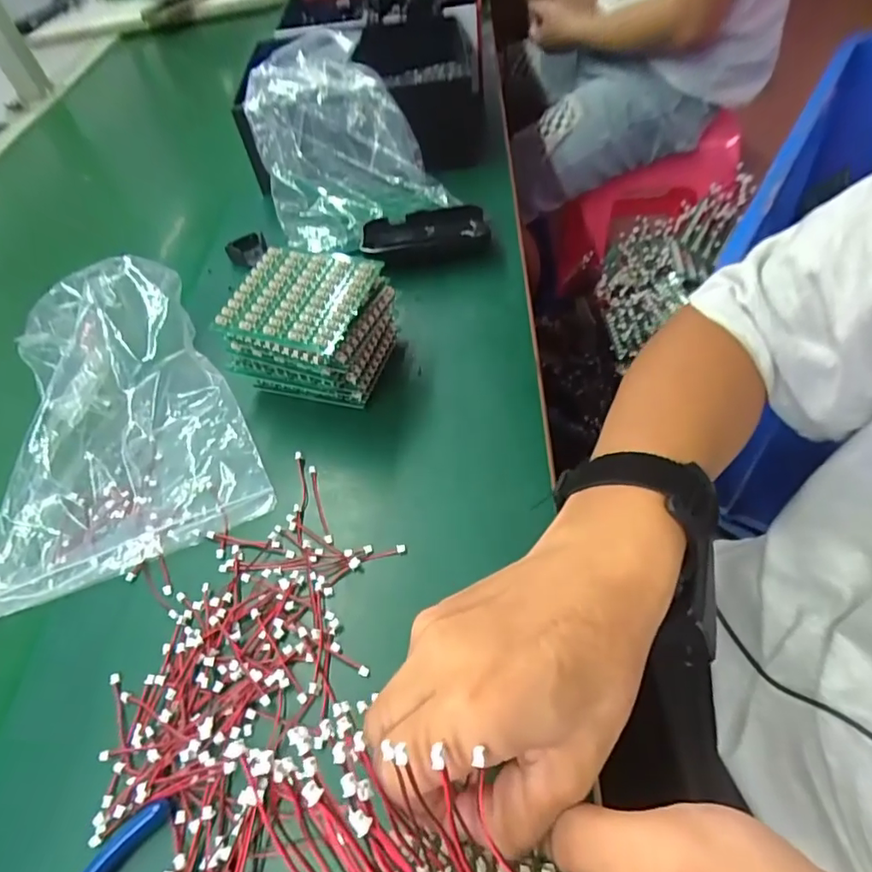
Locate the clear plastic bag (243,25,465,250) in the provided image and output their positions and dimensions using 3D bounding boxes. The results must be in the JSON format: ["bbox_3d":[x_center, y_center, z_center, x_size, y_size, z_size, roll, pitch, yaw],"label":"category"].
[{"bbox_3d":[-0.099,-0.288,0.515,0.144,0.098,0.200,-23,54,-13],"label":"clear plastic bag"}]

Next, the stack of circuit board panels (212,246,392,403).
[{"bbox_3d":[-0.086,-0.072,0.381,0.093,0.075,0.084,16,55,16],"label":"stack of circuit board panels"}]

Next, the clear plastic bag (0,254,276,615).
[{"bbox_3d":[-0.228,-0.021,0.364,0.173,0.059,0.223,-23,55,-12],"label":"clear plastic bag"}]

